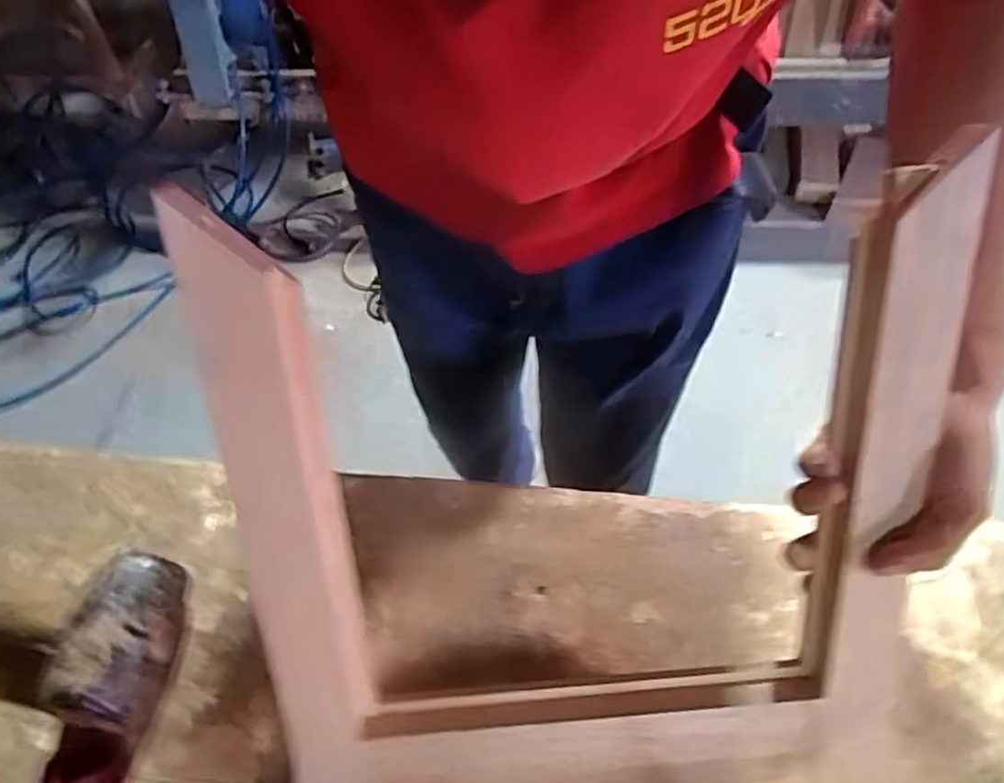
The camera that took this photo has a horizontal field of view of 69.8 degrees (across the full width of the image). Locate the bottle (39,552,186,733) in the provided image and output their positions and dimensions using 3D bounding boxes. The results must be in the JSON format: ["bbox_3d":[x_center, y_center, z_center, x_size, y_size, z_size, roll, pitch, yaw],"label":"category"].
[{"bbox_3d":[-0.267,0.180,0.515,0.063,0.071,0.110,1,55,4],"label":"bottle"}]

